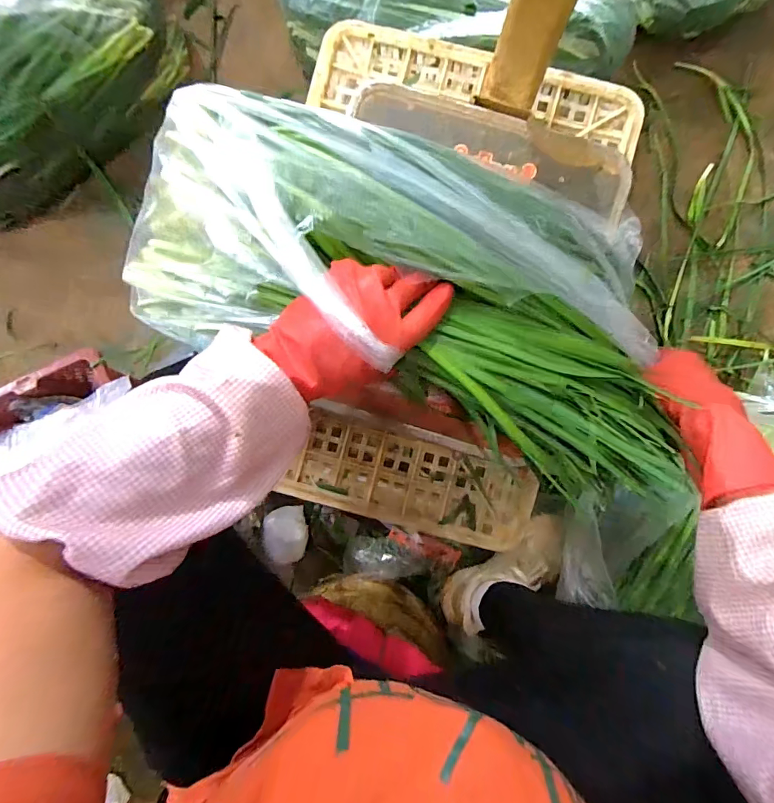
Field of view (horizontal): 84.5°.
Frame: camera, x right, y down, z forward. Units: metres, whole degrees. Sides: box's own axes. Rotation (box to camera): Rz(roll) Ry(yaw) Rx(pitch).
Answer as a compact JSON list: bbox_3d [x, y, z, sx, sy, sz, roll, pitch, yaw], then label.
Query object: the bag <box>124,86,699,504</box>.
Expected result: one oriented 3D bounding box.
[{"bbox_3d":[0.034,-0.095,0.338,0.466,0.079,0.220,20,92,-6],"label":"bag"}]

